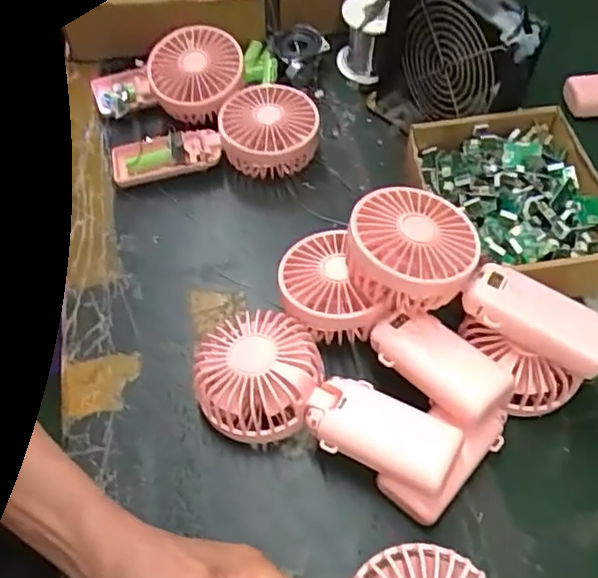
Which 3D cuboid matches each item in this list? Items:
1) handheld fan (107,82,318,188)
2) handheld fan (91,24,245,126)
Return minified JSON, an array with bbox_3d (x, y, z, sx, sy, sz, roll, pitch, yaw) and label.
[{"bbox_3d":[-0.074,-0.126,0.571,0.183,0.054,0.083,-15,56,-11],"label":"handheld fan"},{"bbox_3d":[-0.127,-0.199,0.601,0.152,0.047,0.086,-9,74,16],"label":"handheld fan"}]

